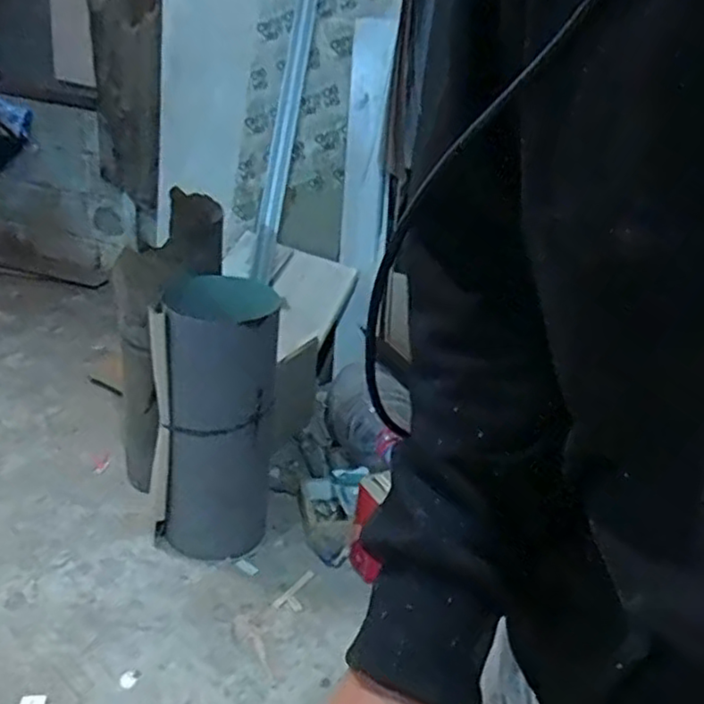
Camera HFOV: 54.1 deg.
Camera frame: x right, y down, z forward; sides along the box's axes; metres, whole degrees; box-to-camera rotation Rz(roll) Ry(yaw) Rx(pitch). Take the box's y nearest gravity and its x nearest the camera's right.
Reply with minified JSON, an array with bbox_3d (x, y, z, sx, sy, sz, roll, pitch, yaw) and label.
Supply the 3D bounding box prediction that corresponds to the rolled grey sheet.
[{"bbox_3d":[-0.312,0.162,1.576,0.254,0.674,0.266,2,26,-8],"label":"rolled grey sheet"}]

